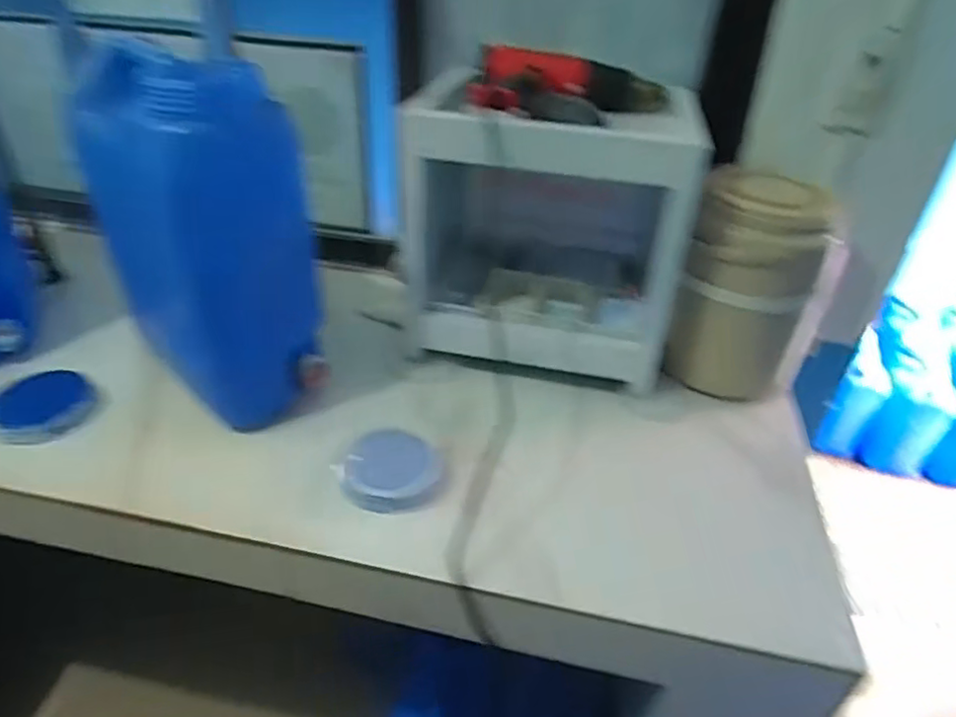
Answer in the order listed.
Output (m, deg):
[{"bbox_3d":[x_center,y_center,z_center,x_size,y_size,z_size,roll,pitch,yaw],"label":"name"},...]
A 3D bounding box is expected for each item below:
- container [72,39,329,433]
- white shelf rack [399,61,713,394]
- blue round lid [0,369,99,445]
[{"bbox_3d":[-0.312,-0.130,0.755,0.214,0.408,0.157,25,41,26],"label":"container"},{"bbox_3d":[0.110,-0.206,0.947,0.369,0.341,0.366,9,36,7],"label":"white shelf rack"},{"bbox_3d":[-0.555,0.059,0.816,0.115,0.013,0.130,-25,45,-33],"label":"blue round lid"}]

